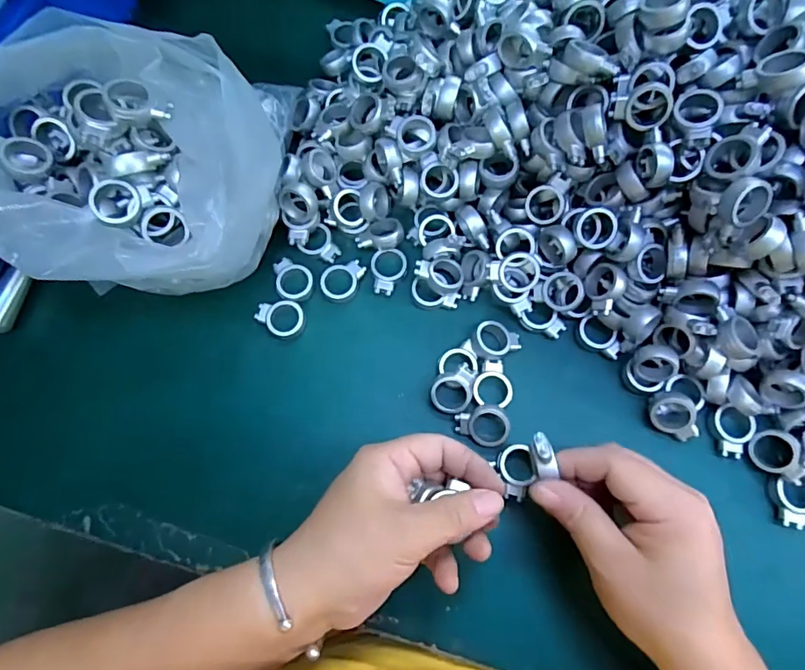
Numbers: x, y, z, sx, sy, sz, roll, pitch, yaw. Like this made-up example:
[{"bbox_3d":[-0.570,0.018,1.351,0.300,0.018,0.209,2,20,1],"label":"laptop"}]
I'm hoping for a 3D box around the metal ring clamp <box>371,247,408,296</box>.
[{"bbox_3d":[-0.010,-0.045,0.343,0.025,0.004,0.032,7,75,4],"label":"metal ring clamp"}]

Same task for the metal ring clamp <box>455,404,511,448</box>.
[{"bbox_3d":[0.051,0.058,0.310,0.034,0.007,0.026,1,74,2],"label":"metal ring clamp"}]

